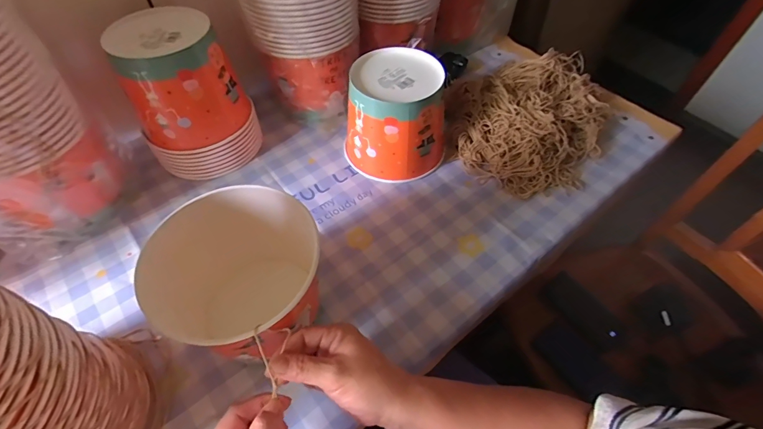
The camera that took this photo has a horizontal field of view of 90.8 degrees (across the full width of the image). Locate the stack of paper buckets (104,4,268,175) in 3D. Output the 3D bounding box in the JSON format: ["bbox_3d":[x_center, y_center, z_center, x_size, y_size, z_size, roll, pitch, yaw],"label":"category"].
[{"bbox_3d":[-0.272,-0.166,0.538,0.153,0.191,0.132,-26,57,-18],"label":"stack of paper buckets"}]

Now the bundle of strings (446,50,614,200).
[{"bbox_3d":[0.234,-0.170,0.617,0.252,0.071,0.297,24,57,17],"label":"bundle of strings"}]

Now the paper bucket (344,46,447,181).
[{"bbox_3d":[0.024,-0.146,0.561,0.146,0.135,0.138,3,53,2],"label":"paper bucket"}]

